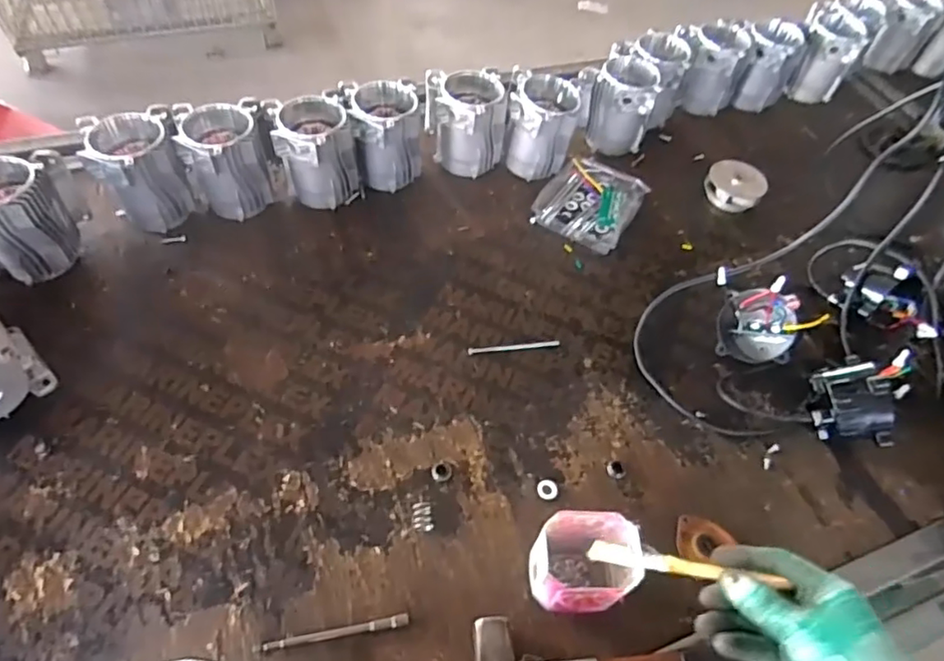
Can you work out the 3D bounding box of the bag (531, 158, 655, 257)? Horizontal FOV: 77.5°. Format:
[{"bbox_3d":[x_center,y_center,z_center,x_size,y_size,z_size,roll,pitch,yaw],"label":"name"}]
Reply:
[{"bbox_3d":[0.199,-0.220,0.972,0.143,0.035,0.188,27,57,14],"label":"bag"}]

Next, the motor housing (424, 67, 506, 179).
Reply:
[{"bbox_3d":[-0.007,-0.332,0.955,0.137,0.138,0.100,3,55,-4],"label":"motor housing"}]

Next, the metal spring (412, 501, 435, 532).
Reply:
[{"bbox_3d":[-0.055,0.206,0.650,0.020,0.014,0.031,-10,57,-12],"label":"metal spring"}]

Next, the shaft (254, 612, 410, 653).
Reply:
[{"bbox_3d":[-0.137,0.298,0.580,0.147,0.013,0.011,-6,56,-9],"label":"shaft"}]

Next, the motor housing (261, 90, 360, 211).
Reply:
[{"bbox_3d":[-0.234,-0.269,0.902,0.134,0.142,0.104,-6,56,-10],"label":"motor housing"}]

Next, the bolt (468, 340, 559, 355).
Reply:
[{"bbox_3d":[0.058,0.022,0.801,0.127,0.004,0.010,-6,56,-10],"label":"bolt"}]

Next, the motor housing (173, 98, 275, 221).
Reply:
[{"bbox_3d":[-0.359,-0.247,0.874,0.123,0.136,0.111,-9,56,-11],"label":"motor housing"}]

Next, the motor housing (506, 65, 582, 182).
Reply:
[{"bbox_3d":[0.107,-0.328,0.961,0.115,0.142,0.106,12,55,3],"label":"motor housing"}]

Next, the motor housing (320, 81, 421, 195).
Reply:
[{"bbox_3d":[-0.146,-0.306,0.938,0.135,0.145,0.115,-8,56,-11],"label":"motor housing"}]

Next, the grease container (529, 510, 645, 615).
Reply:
[{"bbox_3d":[0.111,0.236,0.590,0.087,0.109,0.083,4,55,-3],"label":"grease container"}]

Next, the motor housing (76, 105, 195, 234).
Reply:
[{"bbox_3d":[-0.472,-0.227,0.845,0.121,0.141,0.110,-20,59,-18],"label":"motor housing"}]

